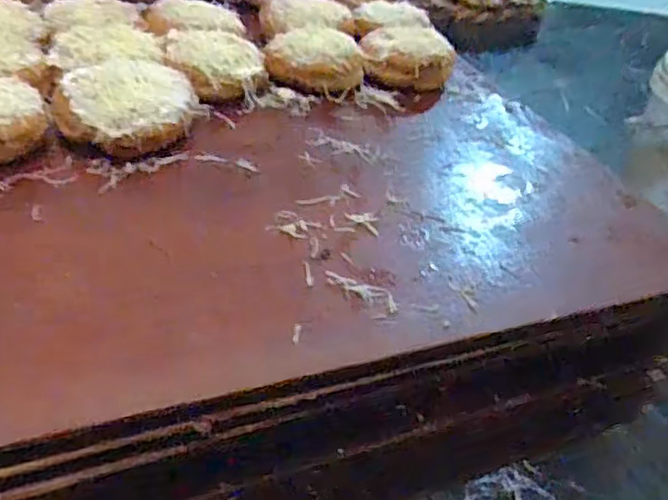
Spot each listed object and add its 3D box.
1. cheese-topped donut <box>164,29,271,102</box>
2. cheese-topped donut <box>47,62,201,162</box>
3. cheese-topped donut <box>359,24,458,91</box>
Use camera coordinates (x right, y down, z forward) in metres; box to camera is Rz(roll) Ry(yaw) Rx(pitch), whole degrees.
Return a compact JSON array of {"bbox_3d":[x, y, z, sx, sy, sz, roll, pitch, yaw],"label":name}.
[{"bbox_3d":[-0.102,-0.161,0.561,0.086,0.029,0.092,0,40,-9],"label":"cheese-topped donut"},{"bbox_3d":[-0.151,-0.108,0.478,0.076,0.035,0.093,35,47,29],"label":"cheese-topped donut"},{"bbox_3d":[0.075,-0.196,0.641,0.091,0.034,0.088,13,40,6],"label":"cheese-topped donut"}]

